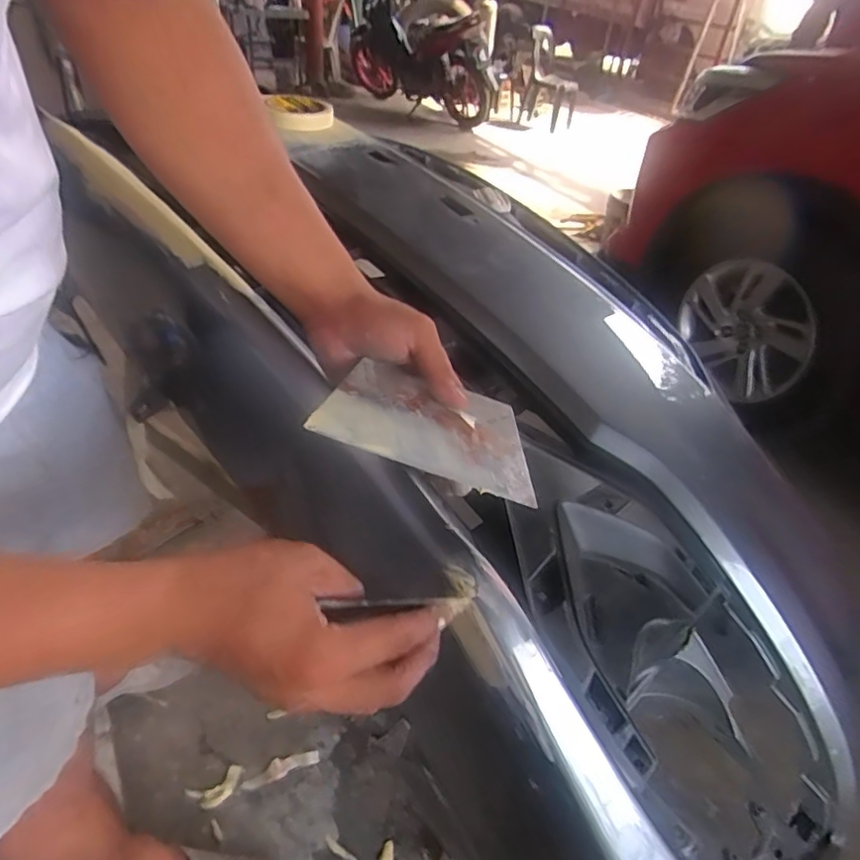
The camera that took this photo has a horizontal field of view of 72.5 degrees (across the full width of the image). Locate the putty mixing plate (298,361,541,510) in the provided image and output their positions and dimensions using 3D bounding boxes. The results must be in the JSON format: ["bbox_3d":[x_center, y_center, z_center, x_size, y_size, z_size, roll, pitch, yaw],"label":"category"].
[{"bbox_3d":[0.000,-0.005,0.383,0.137,0.005,0.092,19,37,-7],"label":"putty mixing plate"}]

